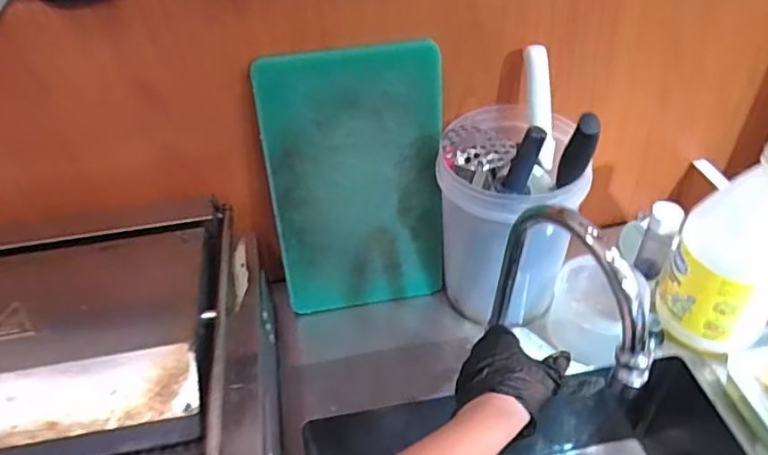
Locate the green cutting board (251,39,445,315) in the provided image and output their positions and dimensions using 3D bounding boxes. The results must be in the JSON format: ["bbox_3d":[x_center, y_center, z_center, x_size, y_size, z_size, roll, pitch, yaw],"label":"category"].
[{"bbox_3d":[-0.029,-0.041,0.675,0.196,0.330,0.012,-7,34,-7],"label":"green cutting board"}]

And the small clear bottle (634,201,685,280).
[{"bbox_3d":[0.325,0.018,0.687,0.034,0.099,0.030,22,47,27],"label":"small clear bottle"}]

